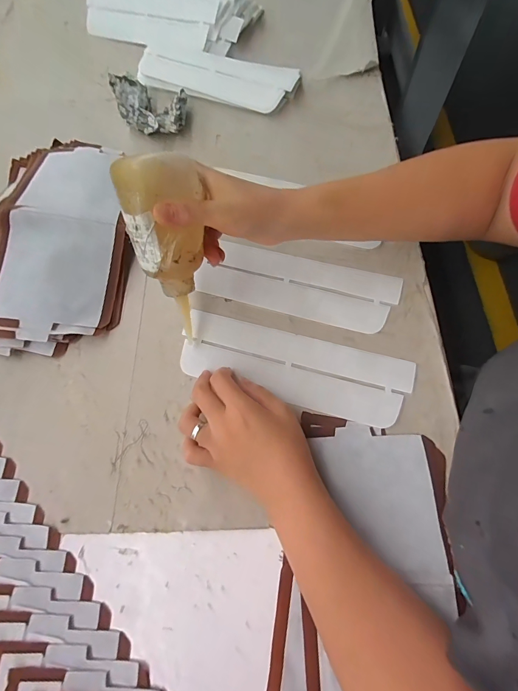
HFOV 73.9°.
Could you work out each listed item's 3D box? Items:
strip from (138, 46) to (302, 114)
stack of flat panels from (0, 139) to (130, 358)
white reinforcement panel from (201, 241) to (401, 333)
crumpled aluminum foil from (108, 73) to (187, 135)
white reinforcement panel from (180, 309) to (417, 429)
[{"bbox_3d":[-0.060,-0.372,0.479,0.223,0.015,0.079,17,71,9],"label":"strip"},{"bbox_3d":[-0.239,-0.132,0.388,0.190,0.047,0.282,4,70,4],"label":"stack of flat panels"},{"bbox_3d":[0.037,-0.067,0.366,0.208,0.006,0.069,16,71,9],"label":"white reinforcement panel"},{"bbox_3d":[-0.143,-0.321,0.454,0.093,0.043,0.084,20,72,10],"label":"crumpled aluminum foil"},{"bbox_3d":[0.031,0.020,0.338,0.217,0.004,0.069,16,71,11],"label":"white reinforcement panel"}]

